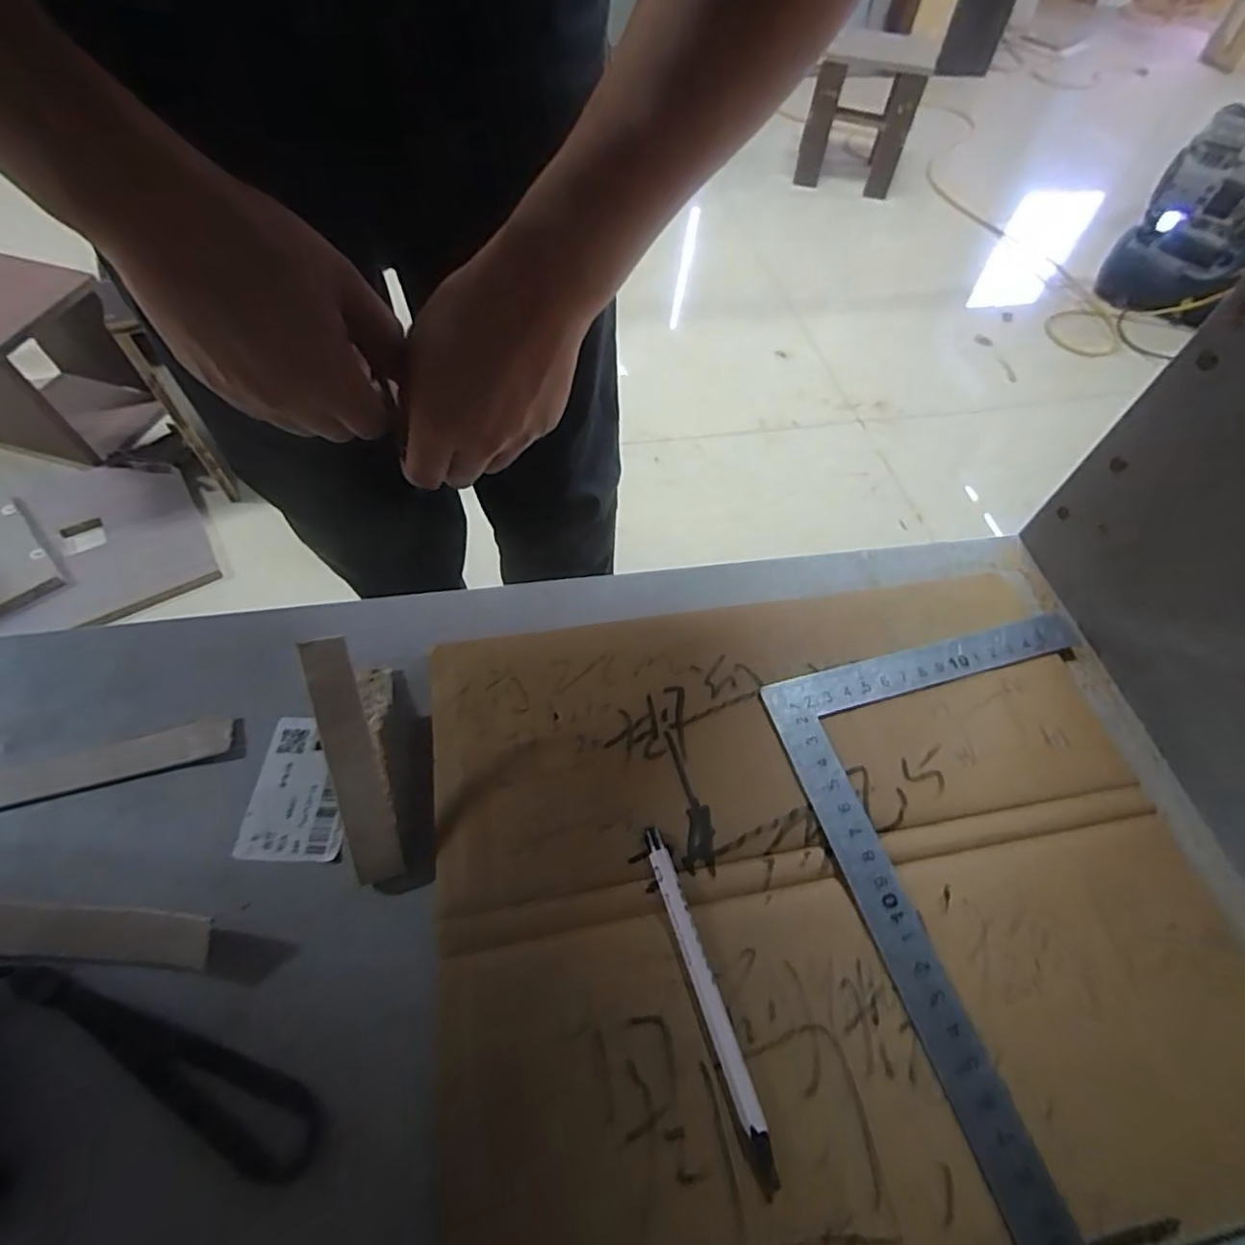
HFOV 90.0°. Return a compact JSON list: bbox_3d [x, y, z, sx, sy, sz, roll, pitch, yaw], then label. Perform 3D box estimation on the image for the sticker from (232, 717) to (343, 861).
[{"bbox_3d":[-0.132,0.067,0.258,0.038,0.004,0.058,2,57,-2],"label":"sticker"}]

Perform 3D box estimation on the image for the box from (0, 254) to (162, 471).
[{"bbox_3d":[-1.058,-0.487,1.135,0.271,0.243,0.293,13,57,5],"label":"box"}]

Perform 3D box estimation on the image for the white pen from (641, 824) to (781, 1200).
[{"bbox_3d":[0.029,0.128,0.217,0.008,0.007,0.111,-15,59,-12],"label":"white pen"}]

